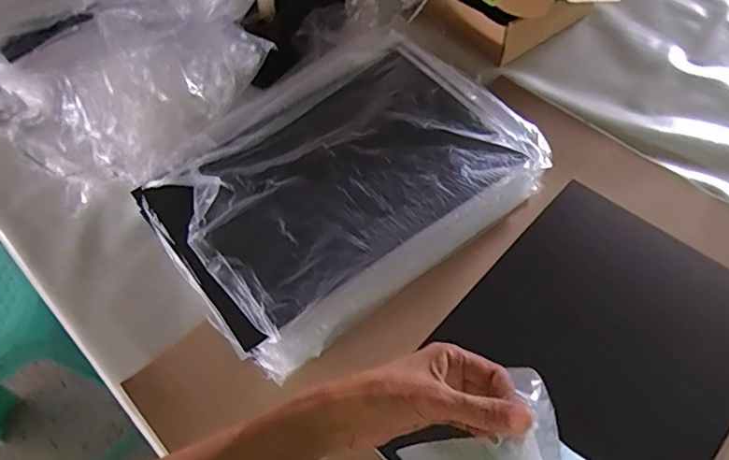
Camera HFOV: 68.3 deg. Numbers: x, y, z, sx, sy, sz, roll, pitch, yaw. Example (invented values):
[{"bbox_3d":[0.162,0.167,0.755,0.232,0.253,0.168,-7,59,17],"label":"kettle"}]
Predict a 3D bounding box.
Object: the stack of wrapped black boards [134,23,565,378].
[{"bbox_3d":[-0.024,-0.061,0.638,0.411,0.071,0.296,-33,59,-19],"label":"stack of wrapped black boards"}]

